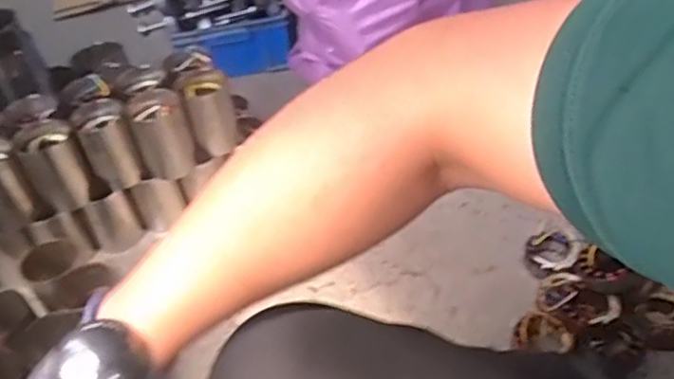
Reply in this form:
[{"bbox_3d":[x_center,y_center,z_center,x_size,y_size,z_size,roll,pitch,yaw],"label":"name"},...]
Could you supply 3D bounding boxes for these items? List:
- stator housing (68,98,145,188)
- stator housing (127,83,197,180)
[{"bbox_3d":[-0.396,-0.078,1.105,0.088,0.131,0.097,-25,45,-19],"label":"stator housing"},{"bbox_3d":[-0.305,-0.099,1.122,0.087,0.143,0.091,-4,42,4],"label":"stator housing"}]

